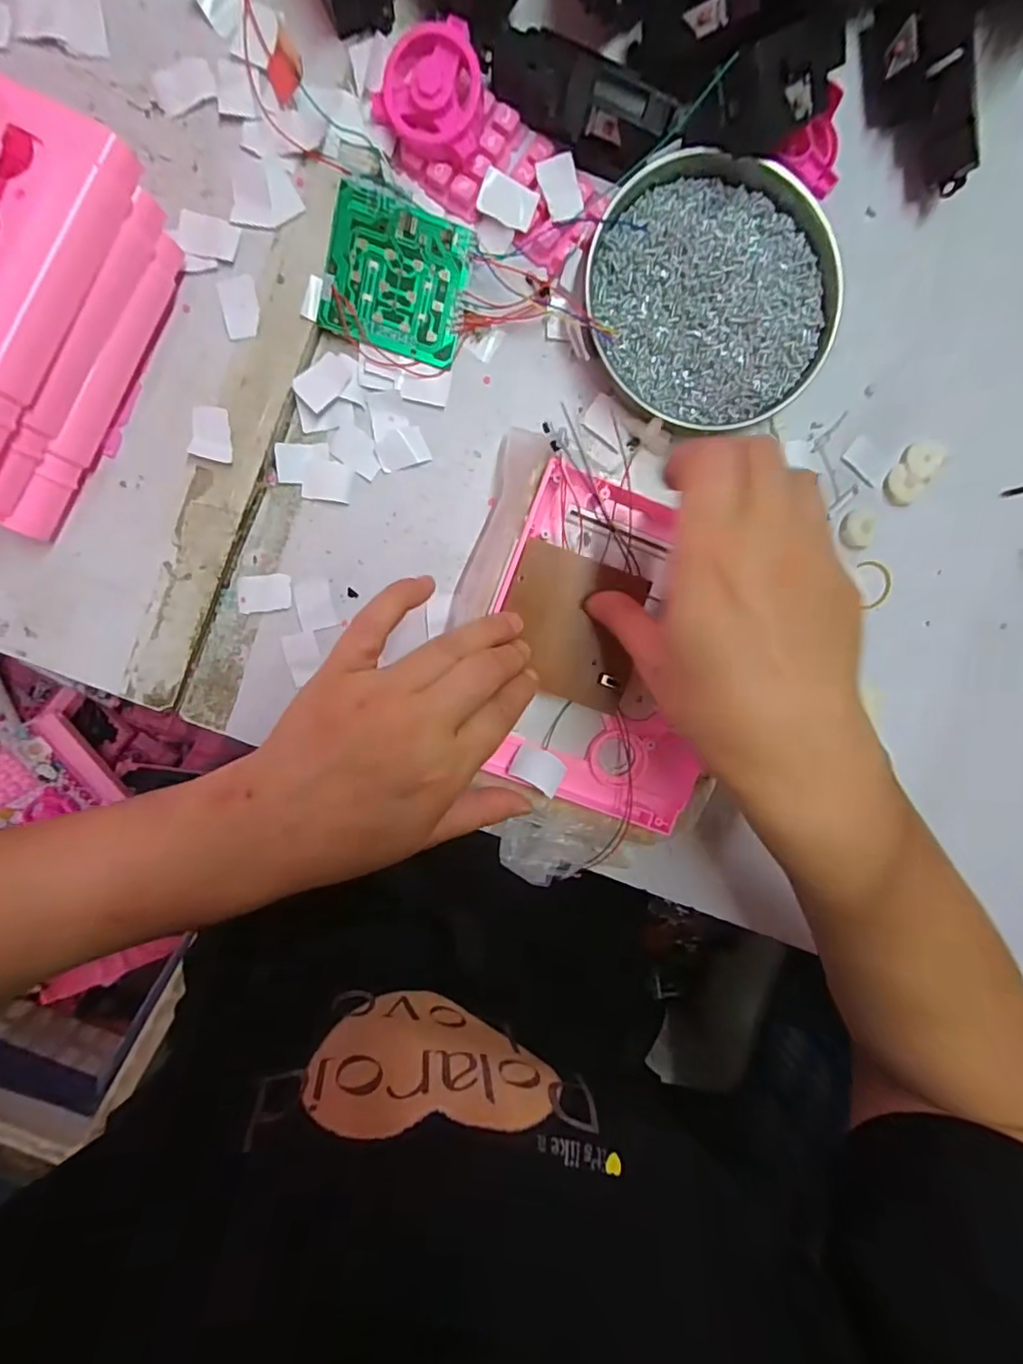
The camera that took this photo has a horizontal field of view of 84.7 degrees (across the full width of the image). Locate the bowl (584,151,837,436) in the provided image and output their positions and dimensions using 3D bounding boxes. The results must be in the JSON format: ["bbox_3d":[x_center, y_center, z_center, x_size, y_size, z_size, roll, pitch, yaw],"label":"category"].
[{"bbox_3d":[0.108,-0.208,0.306,0.131,0.022,0.126,-1,97,-4],"label":"bowl"}]

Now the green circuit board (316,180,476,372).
[{"bbox_3d":[-0.060,-0.211,0.293,0.070,0.010,0.067,13,96,-6],"label":"green circuit board"}]

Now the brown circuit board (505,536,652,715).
[{"bbox_3d":[0.031,-0.028,0.289,0.070,0.007,0.073,17,95,1],"label":"brown circuit board"}]

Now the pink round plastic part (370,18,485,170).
[{"bbox_3d":[-0.035,-0.291,0.278,0.050,0.021,0.050,-1,98,-5],"label":"pink round plastic part"}]

